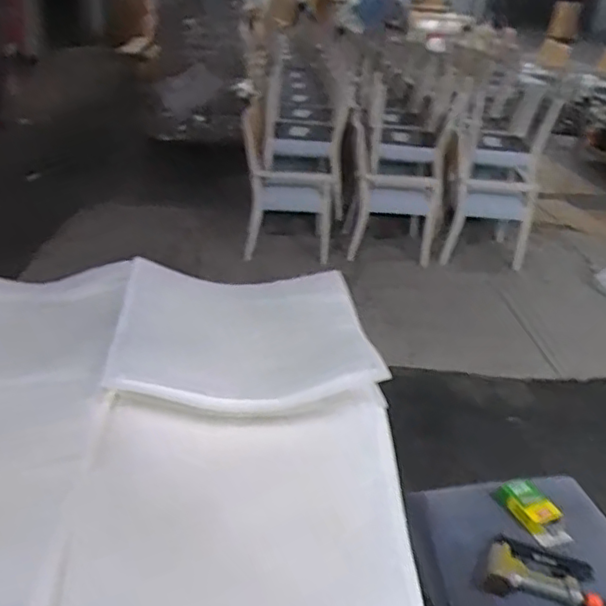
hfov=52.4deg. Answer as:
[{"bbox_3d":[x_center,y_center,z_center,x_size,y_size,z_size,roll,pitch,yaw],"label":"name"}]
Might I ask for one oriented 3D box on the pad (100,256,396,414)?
[{"bbox_3d":[-0.151,0.058,1.513,0.582,0.087,0.560,-1,29,-9],"label":"pad"}]

